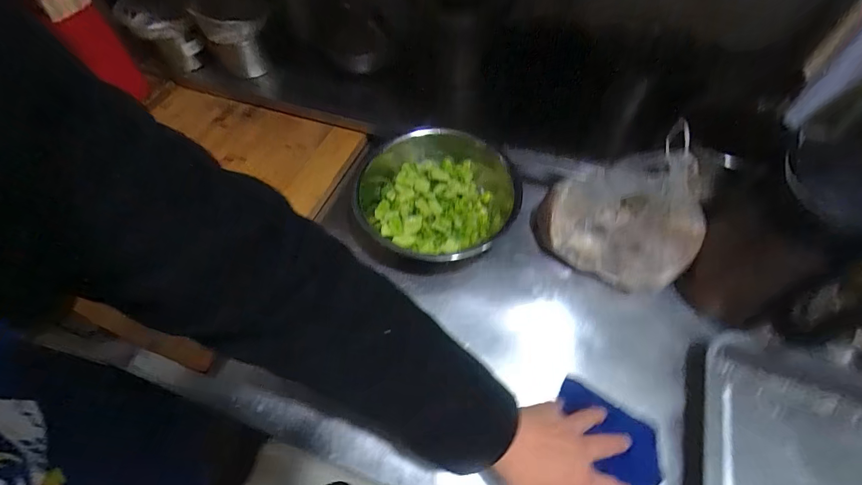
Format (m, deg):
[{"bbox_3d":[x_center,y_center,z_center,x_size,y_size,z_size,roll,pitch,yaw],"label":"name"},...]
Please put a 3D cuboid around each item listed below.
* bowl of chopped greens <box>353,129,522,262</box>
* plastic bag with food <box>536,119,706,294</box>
[{"bbox_3d":[0.004,-0.073,0.644,0.243,0.107,0.247,0,57,-1],"label":"bowl of chopped greens"},{"bbox_3d":[0.275,-0.048,0.543,0.213,0.171,0.134,22,59,13],"label":"plastic bag with food"}]

